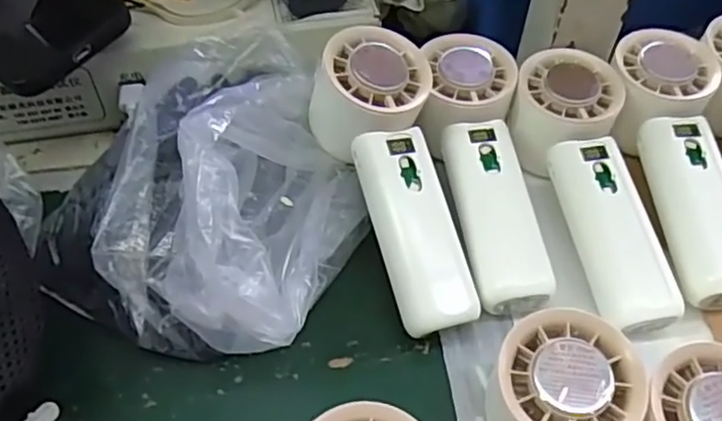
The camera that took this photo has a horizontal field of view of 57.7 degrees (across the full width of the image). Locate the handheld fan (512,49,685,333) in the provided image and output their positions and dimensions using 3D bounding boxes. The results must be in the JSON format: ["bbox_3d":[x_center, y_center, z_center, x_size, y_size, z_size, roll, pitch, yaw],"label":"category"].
[{"bbox_3d":[0.122,-0.013,0.348,0.053,0.033,0.156,-8,65,-7],"label":"handheld fan"}]

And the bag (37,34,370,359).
[{"bbox_3d":[-0.070,-0.028,0.325,0.147,0.090,0.177,17,54,12],"label":"bag"}]

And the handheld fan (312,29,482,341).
[{"bbox_3d":[0.018,-0.018,0.334,0.062,0.037,0.161,-14,74,-12],"label":"handheld fan"}]

